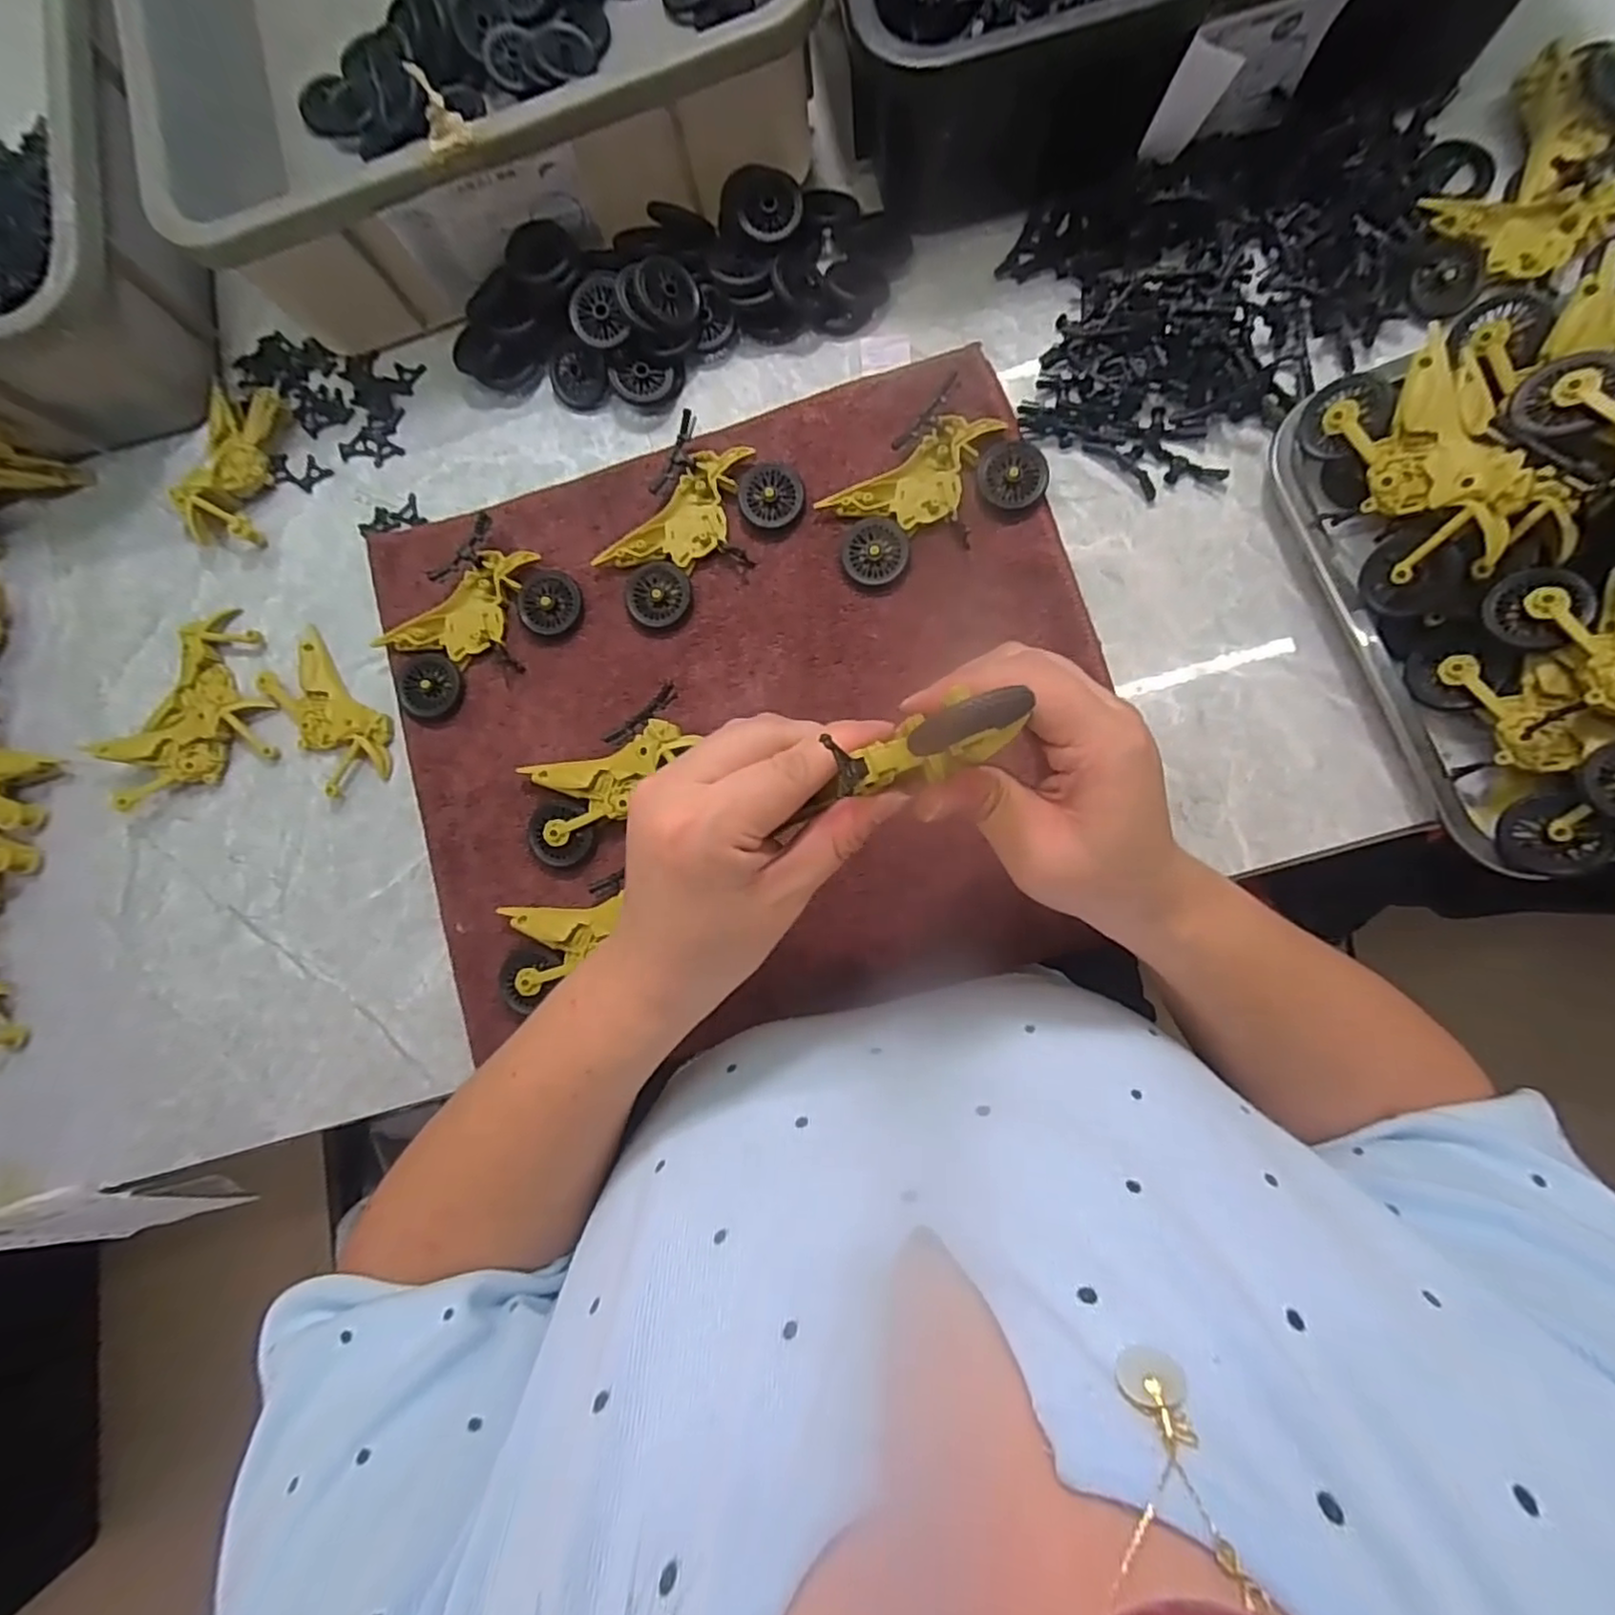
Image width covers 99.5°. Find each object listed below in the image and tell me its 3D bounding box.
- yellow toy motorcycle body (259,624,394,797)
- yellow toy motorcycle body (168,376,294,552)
[{"bbox_3d":[-0.287,-0.057,0.405,0.052,0.015,0.106,-38,82,0],"label":"yellow toy motorcycle body"},{"bbox_3d":[-0.354,-0.219,0.422,0.045,0.022,0.109,4,84,6],"label":"yellow toy motorcycle body"}]

